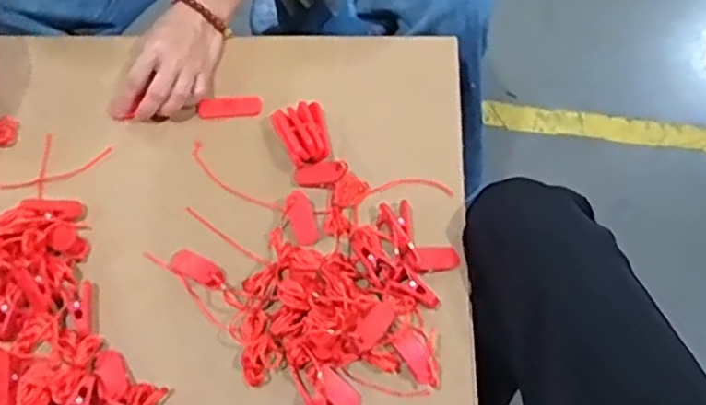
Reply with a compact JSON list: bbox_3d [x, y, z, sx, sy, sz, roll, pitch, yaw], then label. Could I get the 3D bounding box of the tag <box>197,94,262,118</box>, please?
[{"bbox_3d":[-0.119,-0.093,0.664,0.062,0.004,0.020,-6,91,-9],"label":"tag"}]

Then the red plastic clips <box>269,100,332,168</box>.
[{"bbox_3d":[-0.047,-0.065,0.641,0.047,0.027,0.062,-18,68,-5],"label":"red plastic clips"}]

